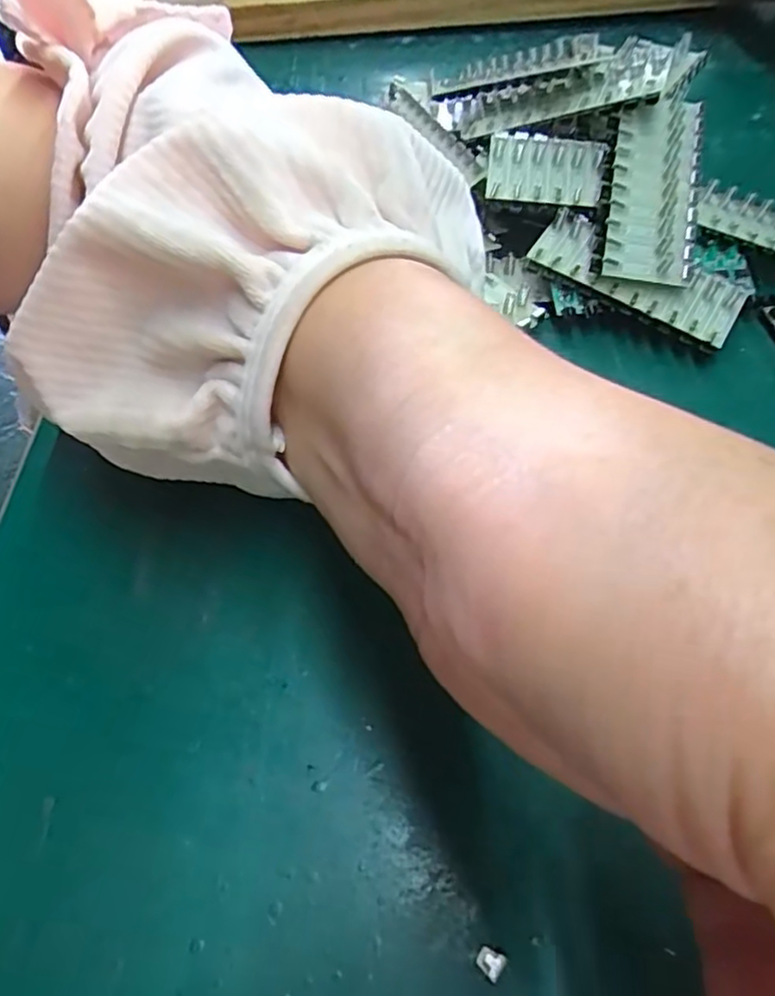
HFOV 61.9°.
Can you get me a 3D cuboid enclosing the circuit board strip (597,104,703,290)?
[{"bbox_3d":[0.102,-0.116,0.247,0.032,0.009,0.073,9,80,8],"label":"circuit board strip"}]

